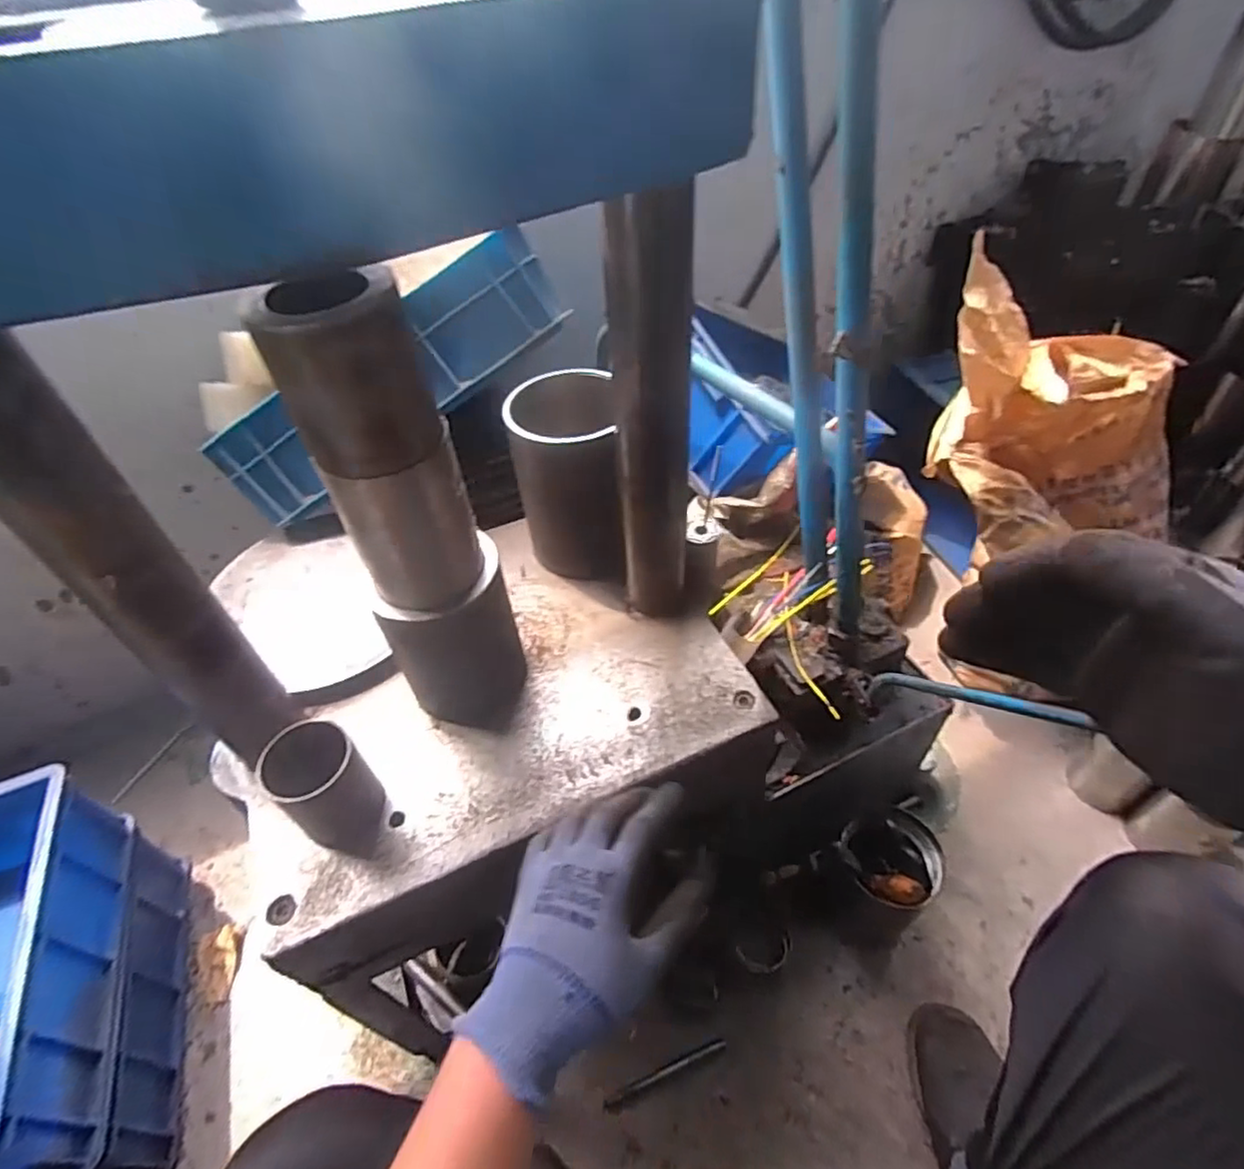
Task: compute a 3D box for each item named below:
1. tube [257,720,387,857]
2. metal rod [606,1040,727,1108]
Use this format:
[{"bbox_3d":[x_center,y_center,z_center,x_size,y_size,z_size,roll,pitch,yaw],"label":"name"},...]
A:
[{"bbox_3d":[-0.241,0.166,0.530,0.077,0.104,0.067,18,50,20],"label":"tube"},{"bbox_3d":[0.051,0.575,0.763,0.152,0.006,0.013,-19,48,-14],"label":"metal rod"}]

